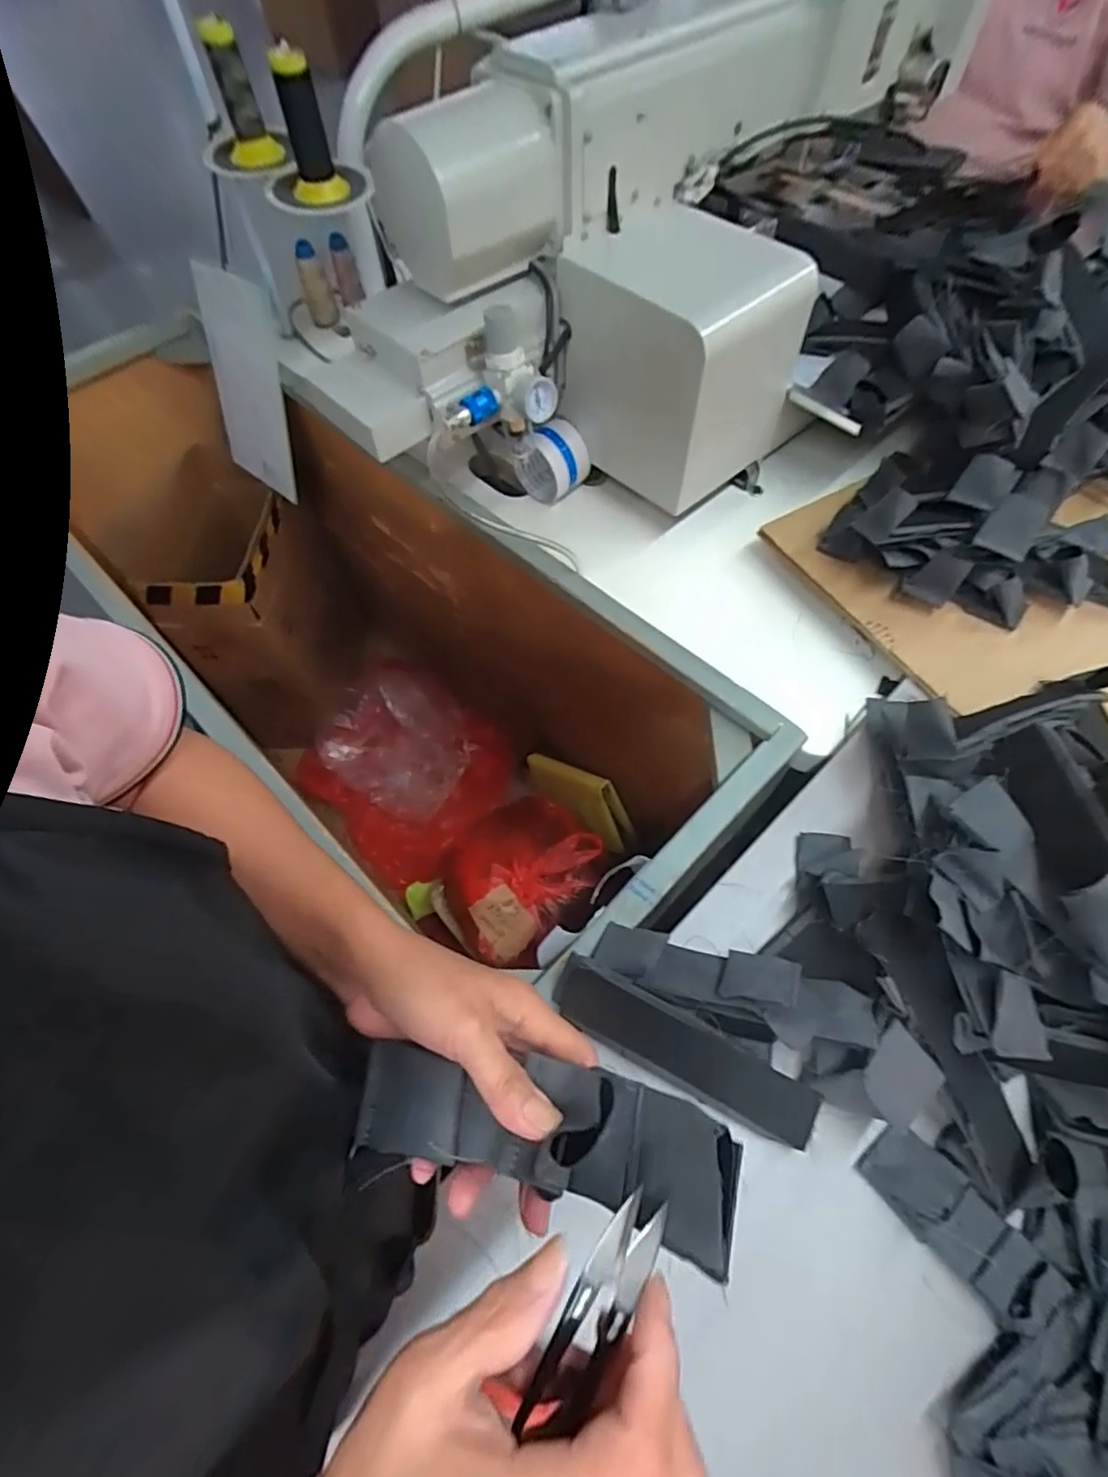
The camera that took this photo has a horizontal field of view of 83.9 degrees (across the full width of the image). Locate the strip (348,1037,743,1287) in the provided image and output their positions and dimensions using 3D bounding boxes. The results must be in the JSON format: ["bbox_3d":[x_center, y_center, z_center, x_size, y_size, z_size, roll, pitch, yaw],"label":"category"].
[{"bbox_3d":[-0.012,0.160,0.254,0.178,0.037,0.048,-9,56,31],"label":"strip"}]

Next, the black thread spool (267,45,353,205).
[{"bbox_3d":[-0.308,-0.753,0.764,0.064,0.133,0.061,-14,61,-5],"label":"black thread spool"}]

